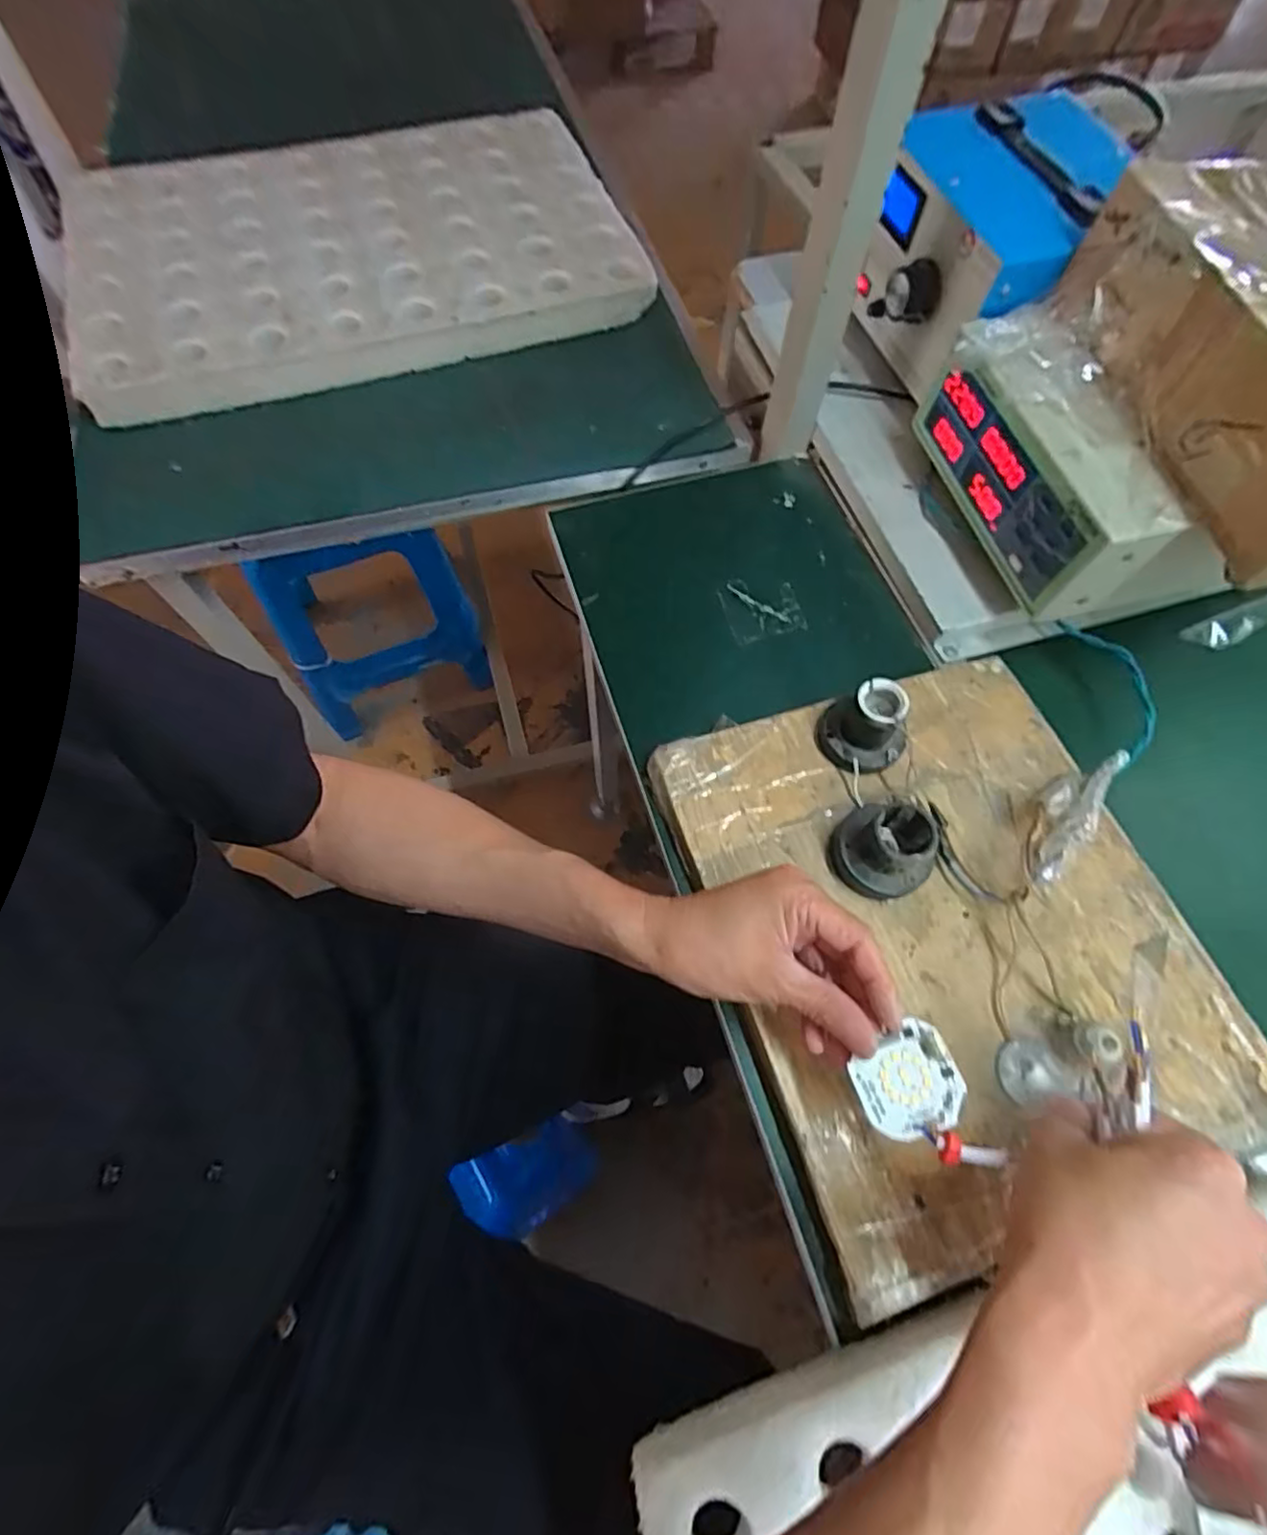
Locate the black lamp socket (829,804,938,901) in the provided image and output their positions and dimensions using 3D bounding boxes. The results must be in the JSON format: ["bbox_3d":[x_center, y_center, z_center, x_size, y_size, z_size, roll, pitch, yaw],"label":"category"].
[{"bbox_3d":[0.154,0.049,0.393,0.054,0.049,0.051,0,66,1],"label":"black lamp socket"}]

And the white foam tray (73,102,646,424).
[{"bbox_3d":[-0.301,-0.562,0.689,0.565,0.039,0.406,-14,66,-8],"label":"white foam tray"}]

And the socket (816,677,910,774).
[{"bbox_3d":[0.156,-0.029,0.429,0.059,0.048,0.050,35,70,15],"label":"socket"}]

